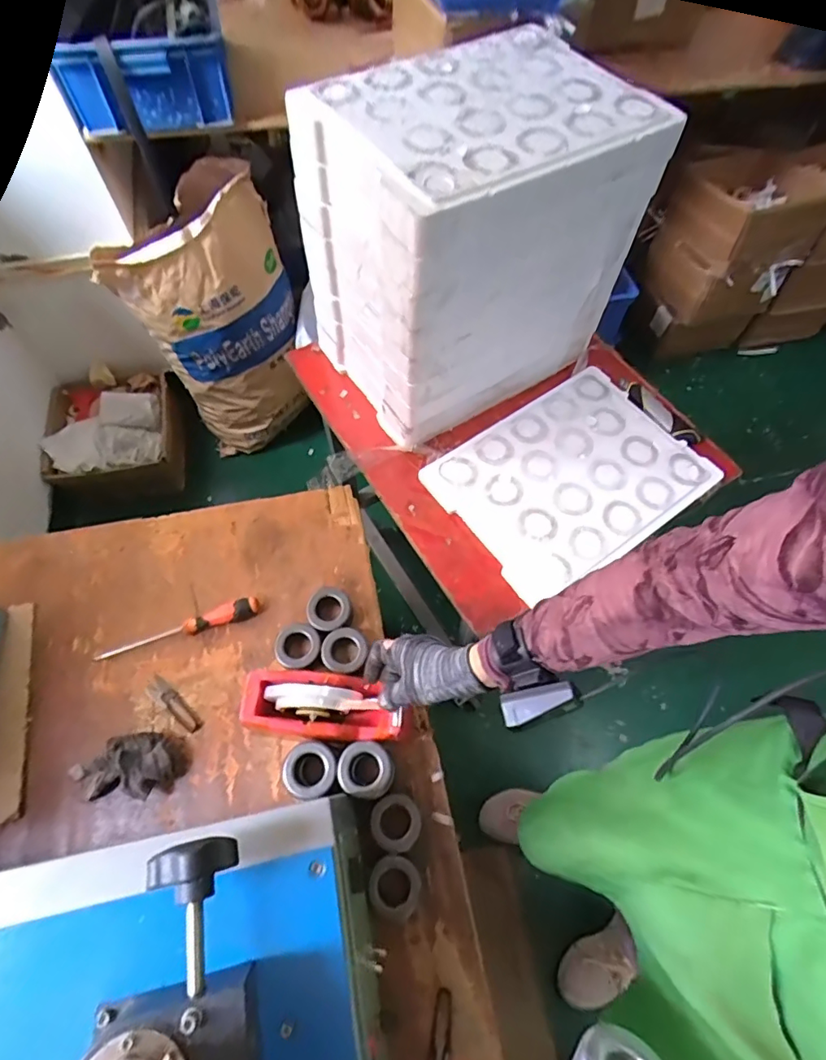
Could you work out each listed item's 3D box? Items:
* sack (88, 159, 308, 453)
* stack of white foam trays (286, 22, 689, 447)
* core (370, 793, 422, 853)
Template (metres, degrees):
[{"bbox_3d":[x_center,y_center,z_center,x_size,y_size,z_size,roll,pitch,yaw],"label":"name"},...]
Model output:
[{"bbox_3d":[-0.501,-0.560,1.400,0.378,0.625,0.355,-10,64,-7],"label":"sack"},{"bbox_3d":[0.084,-0.400,0.758,0.381,0.374,0.278,-29,68,-15],"label":"stack of white foam trays"},{"bbox_3d":[-0.020,0.348,0.624,0.058,0.034,0.059,1,63,-2],"label":"core"}]

